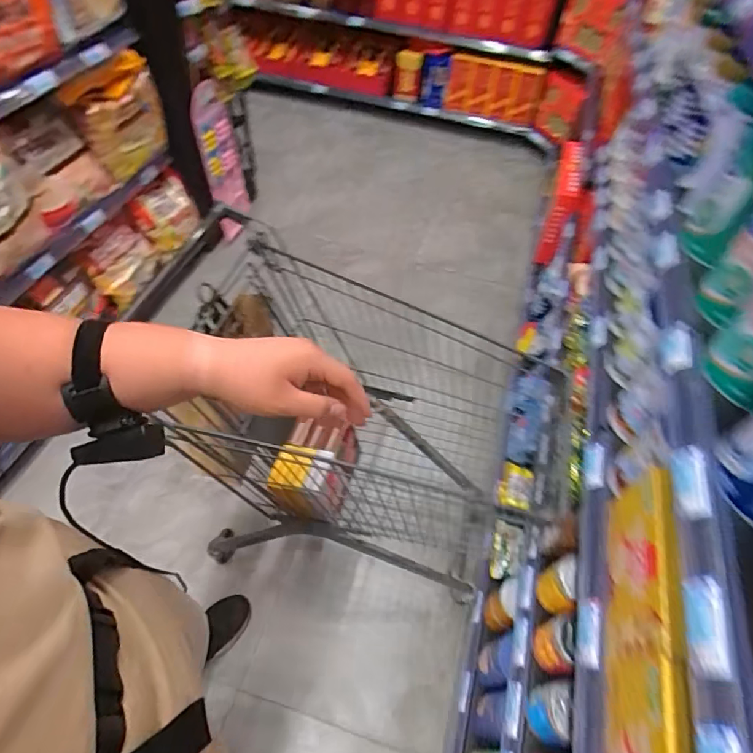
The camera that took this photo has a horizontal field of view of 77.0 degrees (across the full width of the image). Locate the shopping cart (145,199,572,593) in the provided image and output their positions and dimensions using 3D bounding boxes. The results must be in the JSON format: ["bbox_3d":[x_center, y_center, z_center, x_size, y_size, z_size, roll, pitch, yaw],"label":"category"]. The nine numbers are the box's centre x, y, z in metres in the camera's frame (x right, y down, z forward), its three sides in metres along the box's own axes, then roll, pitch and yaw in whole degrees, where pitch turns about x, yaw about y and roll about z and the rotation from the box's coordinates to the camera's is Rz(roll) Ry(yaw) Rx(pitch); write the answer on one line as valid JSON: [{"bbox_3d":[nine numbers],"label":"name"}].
[{"bbox_3d":[0.017,0.180,1.138,0.775,0.760,0.464,13,53,6],"label":"shopping cart"}]

